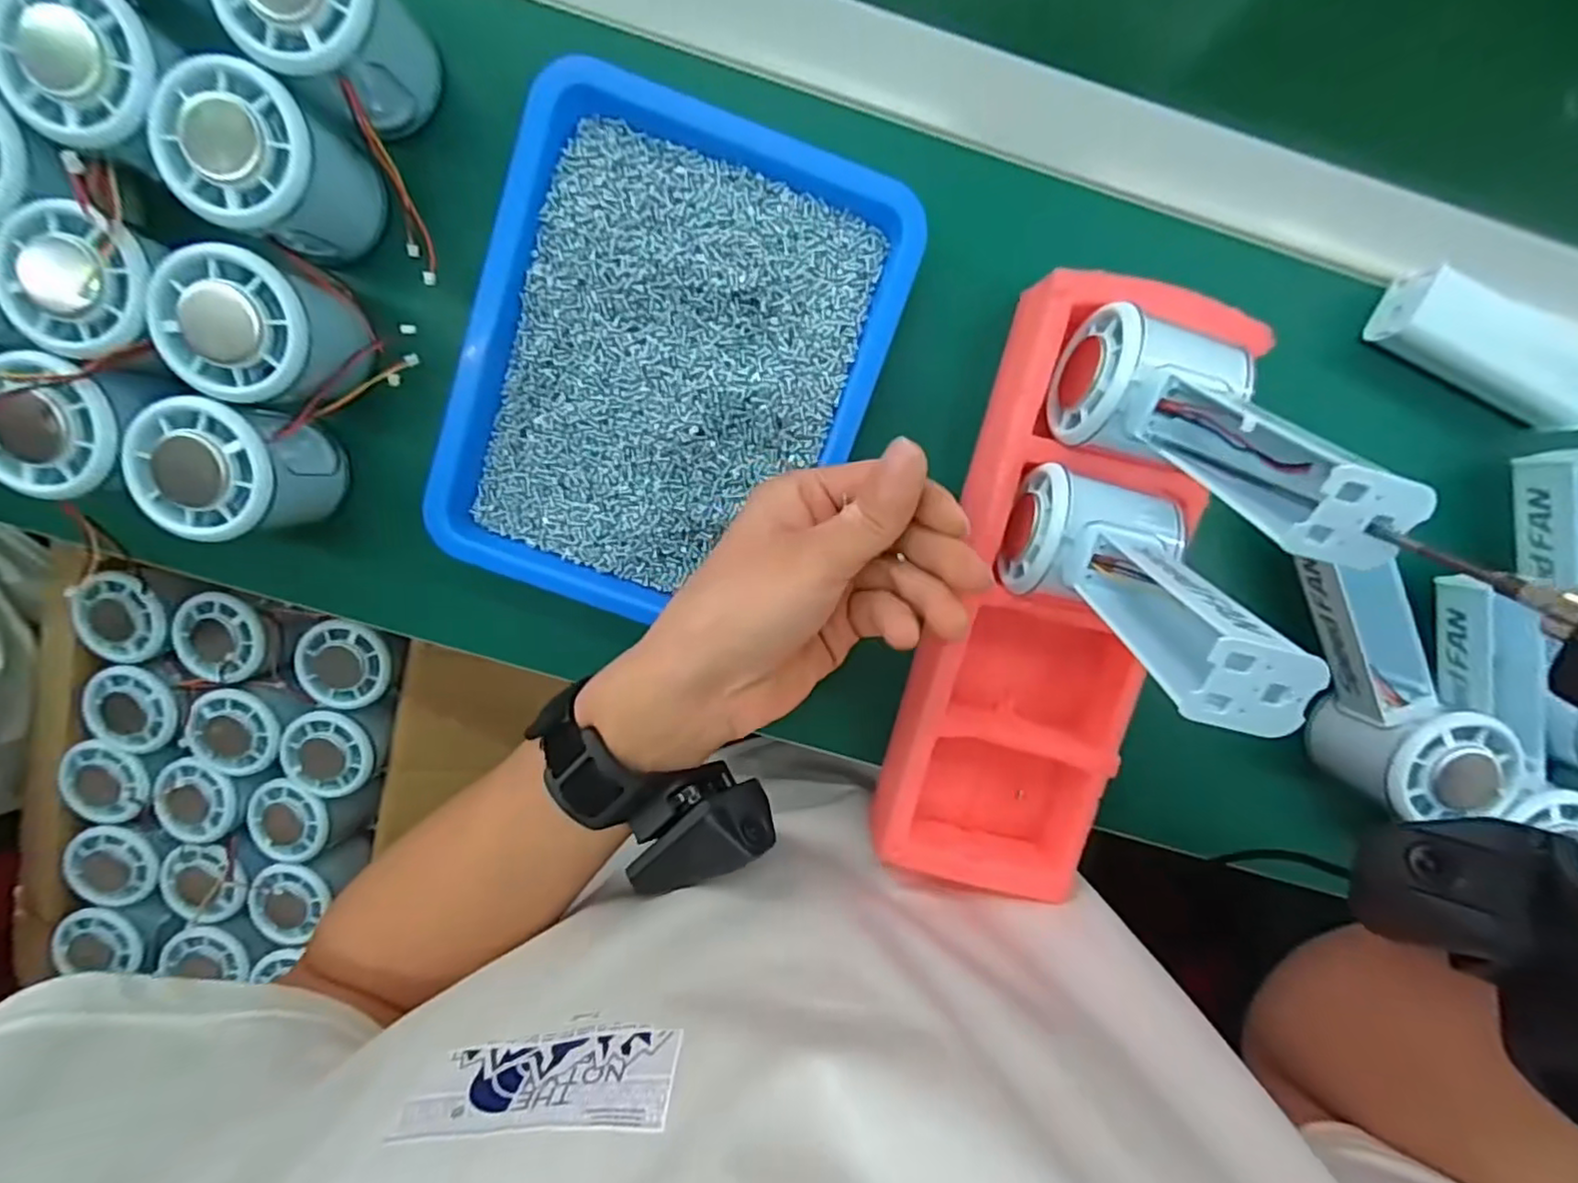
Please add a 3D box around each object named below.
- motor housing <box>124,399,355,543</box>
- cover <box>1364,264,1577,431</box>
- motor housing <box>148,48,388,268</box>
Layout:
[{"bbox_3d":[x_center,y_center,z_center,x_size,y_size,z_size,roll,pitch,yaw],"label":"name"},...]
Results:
[{"bbox_3d":[-0.236,-0.053,0.288,0.052,0.053,0.053,0,99,-1],"label":"motor housing"},{"bbox_3d":[0.320,-0.109,0.304,0.097,0.031,0.034,24,98,-4],"label":"cover"},{"bbox_3d":[-0.208,-0.171,0.270,0.049,0.059,0.054,32,97,-5],"label":"motor housing"}]

